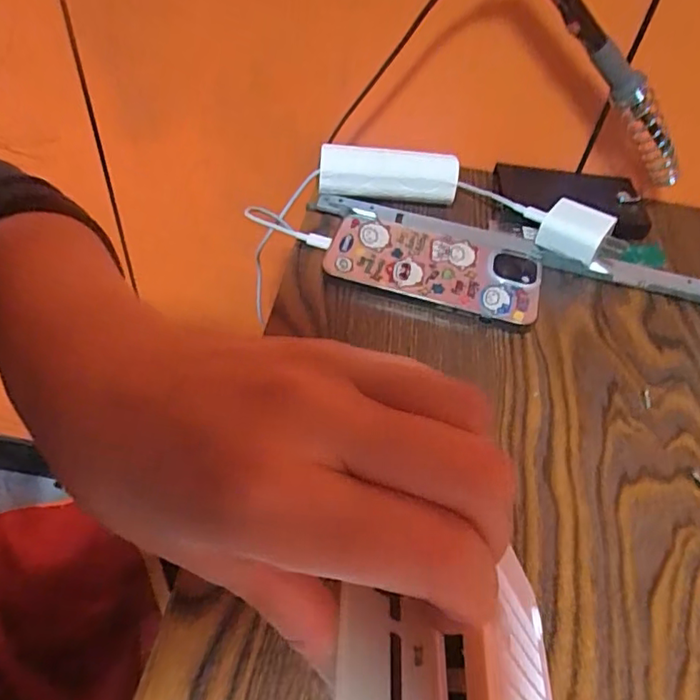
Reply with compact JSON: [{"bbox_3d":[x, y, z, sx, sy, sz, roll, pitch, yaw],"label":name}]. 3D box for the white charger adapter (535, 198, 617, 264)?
[{"bbox_3d":[0.160,-0.086,0.404,0.044,0.027,0.030,26,53,16],"label":"white charger adapter"}]

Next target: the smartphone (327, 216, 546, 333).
[{"bbox_3d":[0.056,-0.054,0.381,0.140,0.014,0.067,13,50,5],"label":"smartphone"}]

